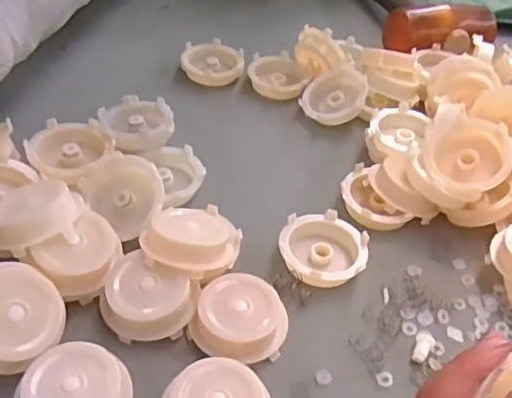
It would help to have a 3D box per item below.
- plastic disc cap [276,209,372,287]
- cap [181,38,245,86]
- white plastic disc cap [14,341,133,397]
[{"bbox_3d":[0.046,0.034,0.390,0.058,0.016,0.058,3,45,-3],"label":"plastic disc cap"},{"bbox_3d":[-0.041,-0.131,0.552,0.057,0.017,0.056,3,45,-3],"label":"cap"},{"bbox_3d":[-0.092,0.101,0.299,0.053,0.024,0.051,13,45,7],"label":"white plastic disc cap"}]

